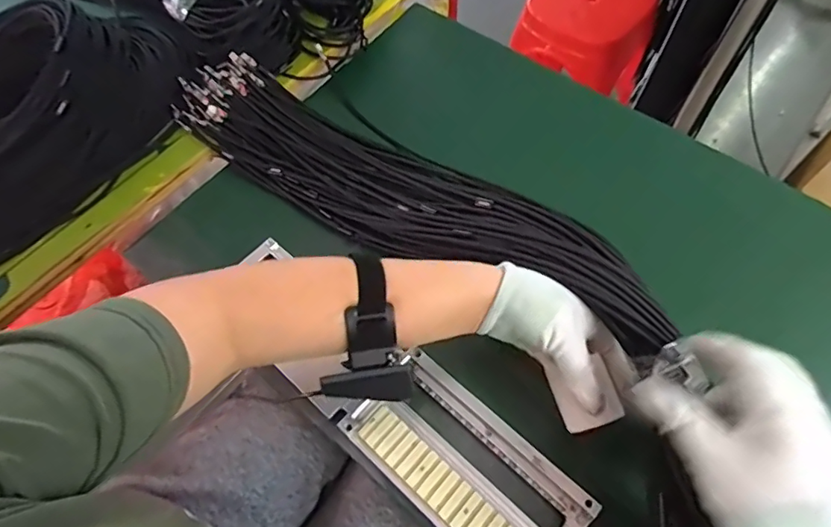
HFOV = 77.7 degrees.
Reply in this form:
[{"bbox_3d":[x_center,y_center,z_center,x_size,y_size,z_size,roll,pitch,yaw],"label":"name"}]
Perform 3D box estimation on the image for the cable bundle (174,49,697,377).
[{"bbox_3d":[-0.016,-0.072,0.514,0.585,0.072,0.108,29,67,25],"label":"cable bundle"}]

